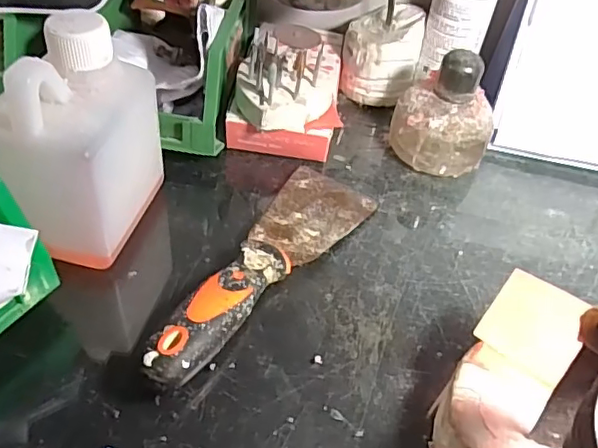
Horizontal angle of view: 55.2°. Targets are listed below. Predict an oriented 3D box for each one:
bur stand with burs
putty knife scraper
[{"bbox_3d":[-0.008,-0.106,0.415,0.071,0.050,0.065,8,46,1],"label":"bur stand with burs"},{"bbox_3d":[-0.016,0.024,0.351,0.060,0.029,0.200,23,48,15],"label":"putty knife scraper"}]

